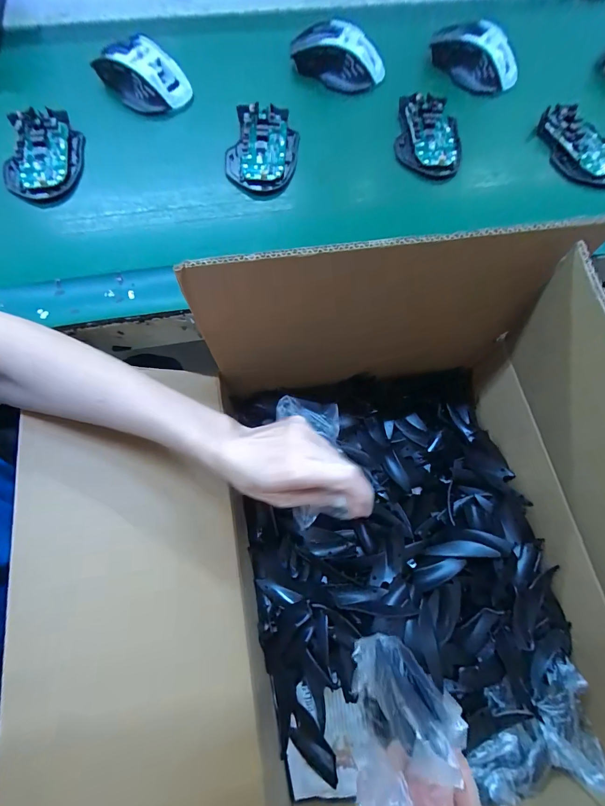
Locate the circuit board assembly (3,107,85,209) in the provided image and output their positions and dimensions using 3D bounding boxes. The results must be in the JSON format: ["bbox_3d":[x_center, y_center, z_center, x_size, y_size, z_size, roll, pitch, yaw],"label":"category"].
[{"bbox_3d":[-0.279,-0.264,0.363,0.075,0.020,0.140,-6,72,-3],"label":"circuit board assembly"}]

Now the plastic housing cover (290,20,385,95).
[{"bbox_3d":[0.040,-0.401,0.388,0.111,0.044,0.046,16,72,4],"label":"plastic housing cover"}]

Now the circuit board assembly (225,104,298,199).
[{"bbox_3d":[-0.044,-0.271,0.363,0.074,0.030,0.101,11,72,3],"label":"circuit board assembly"}]

